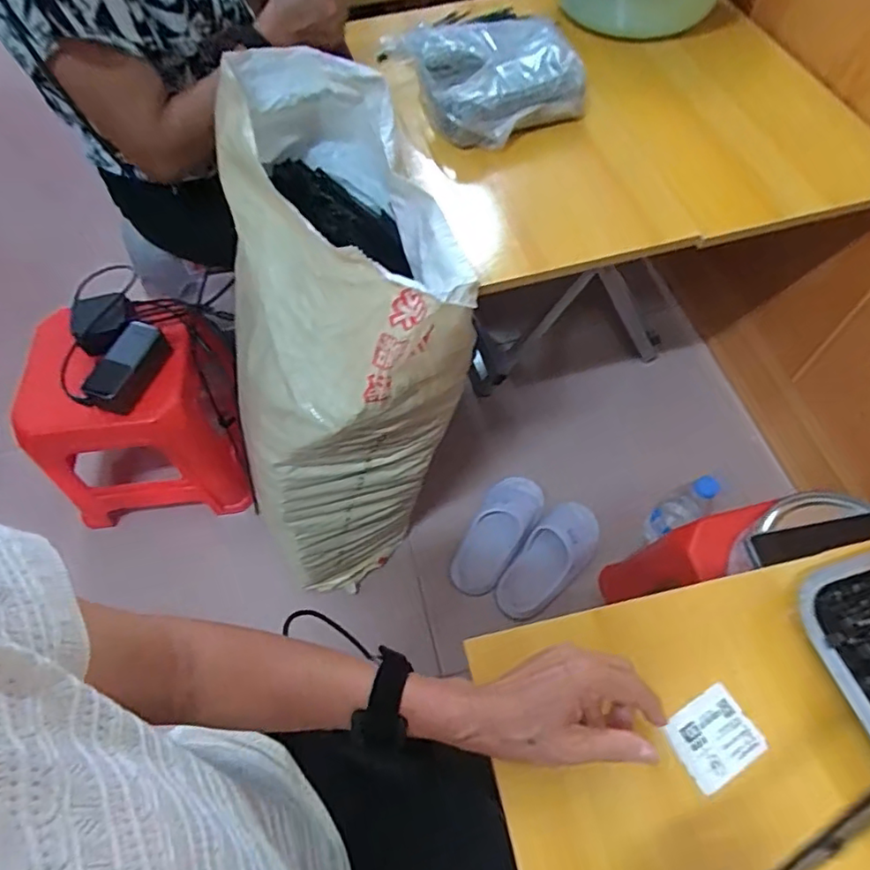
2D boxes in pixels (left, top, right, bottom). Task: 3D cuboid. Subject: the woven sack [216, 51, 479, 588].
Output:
[{"bbox_3d":[-0.106,-0.107,0.796,0.276,0.580,0.443,-6,60,-1],"label":"woven sack"}]

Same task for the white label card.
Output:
[{"bbox_3d":[0.195,0.211,0.405,0.059,0.004,0.049,-28,63,-13],"label":"white label card"}]

